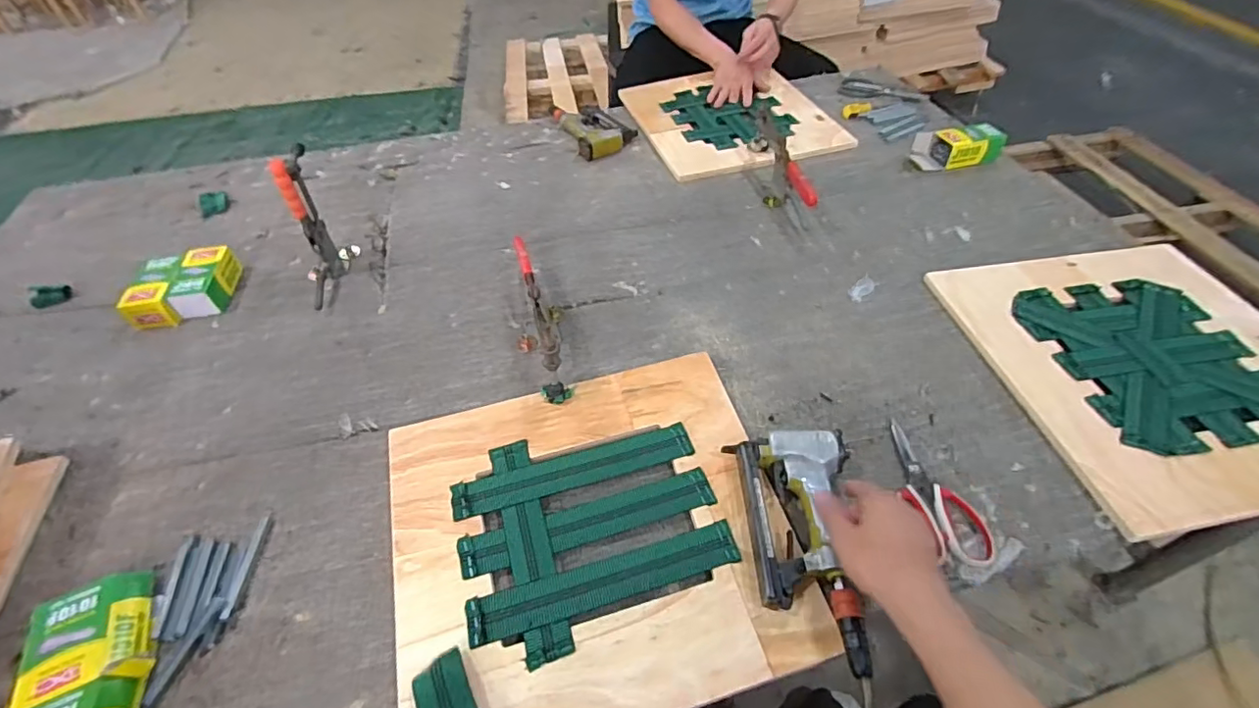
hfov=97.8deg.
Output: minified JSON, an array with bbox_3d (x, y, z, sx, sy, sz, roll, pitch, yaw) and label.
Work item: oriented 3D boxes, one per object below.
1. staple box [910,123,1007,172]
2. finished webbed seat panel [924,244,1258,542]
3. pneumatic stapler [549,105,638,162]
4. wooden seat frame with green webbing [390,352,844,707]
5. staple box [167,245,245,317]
[{"bbox_3d":[0.656,-0.422,1.109,0.161,0.053,0.108,-7,48,-4],"label":"staple box"},{"bbox_3d":[0.705,0.002,0.736,0.409,0.025,0.428,-10,48,-3],"label":"finished webbed seat panel"},{"bbox_3d":[-0.082,-0.523,1.249,0.135,0.040,0.240,-20,50,-15],"label":"pneumatic stapler"},{"bbox_3d":[-0.047,0.193,0.623,0.419,0.017,0.395,-13,49,-9],"label":"wooden seat frame with green webbing"},{"bbox_3d":[-0.707,-0.122,0.919,0.068,0.053,0.136,-9,48,-6],"label":"staple box"}]

